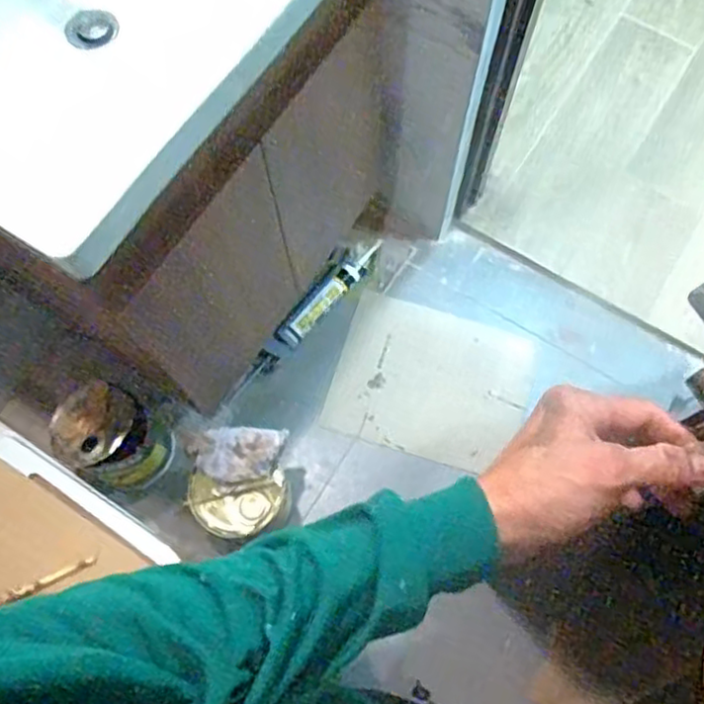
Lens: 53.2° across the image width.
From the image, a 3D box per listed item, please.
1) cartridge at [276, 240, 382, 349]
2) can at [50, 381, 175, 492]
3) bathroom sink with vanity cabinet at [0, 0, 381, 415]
[{"bbox_3d":[-0.044,-0.132,1.504,0.048,0.048,0.309,37,76,13],"label":"cartridge"},{"bbox_3d":[-0.436,0.167,1.309,0.147,0.239,0.148,0,71,1],"label":"can"},{"bbox_3d":[-0.277,-0.339,1.091,0.449,0.848,0.621,28,74,10],"label":"bathroom sink with vanity cabinet"}]

